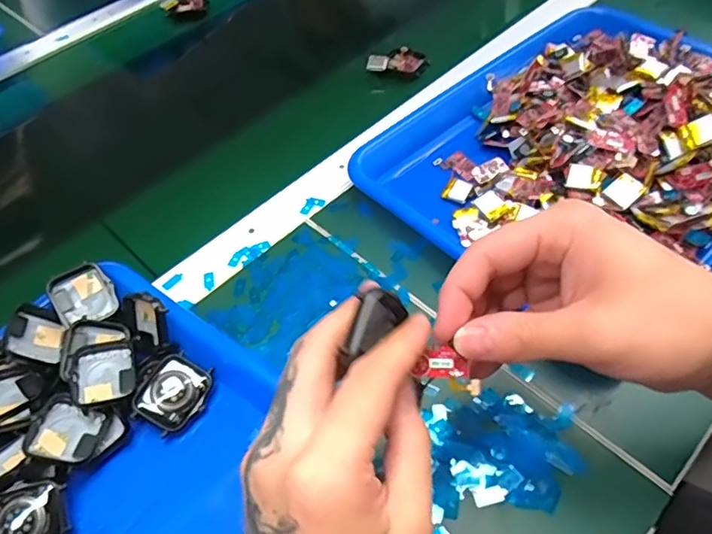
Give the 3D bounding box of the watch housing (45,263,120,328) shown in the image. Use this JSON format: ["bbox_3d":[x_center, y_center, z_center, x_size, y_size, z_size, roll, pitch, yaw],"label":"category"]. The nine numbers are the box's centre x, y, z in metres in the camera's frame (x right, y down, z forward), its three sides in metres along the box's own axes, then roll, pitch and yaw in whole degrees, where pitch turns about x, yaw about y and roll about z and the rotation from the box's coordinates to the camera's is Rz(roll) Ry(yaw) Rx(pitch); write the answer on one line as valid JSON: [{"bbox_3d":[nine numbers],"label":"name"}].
[{"bbox_3d":[-0.189,0.020,0.378,0.038,0.010,0.041,-27,81,-22],"label":"watch housing"}]

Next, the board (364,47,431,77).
[{"bbox_3d":[0.044,-0.214,0.559,0.057,0.011,0.041,12,56,8],"label":"board"}]

